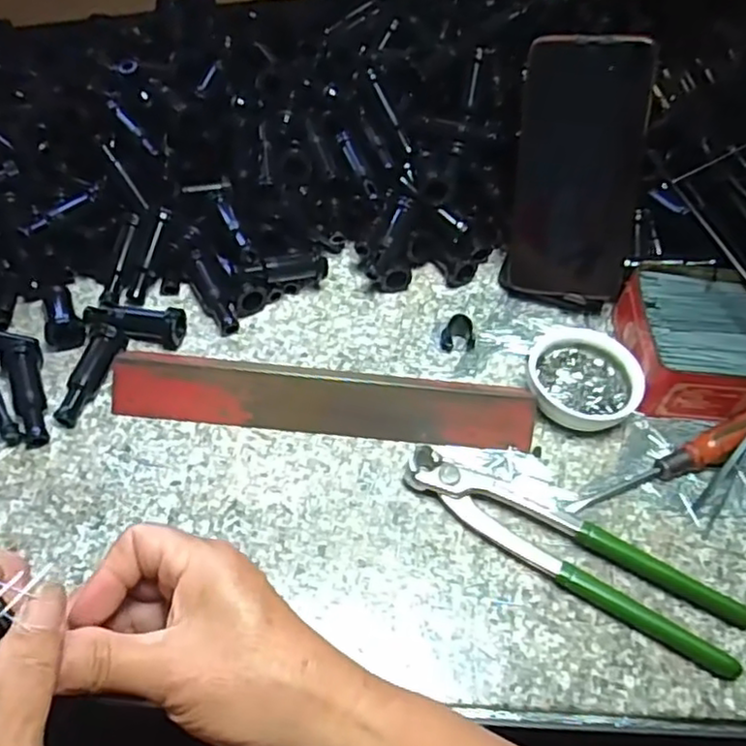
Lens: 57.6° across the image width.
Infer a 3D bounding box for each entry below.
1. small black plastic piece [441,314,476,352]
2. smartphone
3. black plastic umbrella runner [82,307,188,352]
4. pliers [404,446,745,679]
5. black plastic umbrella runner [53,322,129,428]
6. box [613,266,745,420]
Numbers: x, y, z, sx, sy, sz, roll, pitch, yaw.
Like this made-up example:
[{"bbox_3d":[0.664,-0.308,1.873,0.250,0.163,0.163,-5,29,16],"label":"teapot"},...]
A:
[{"bbox_3d":[0.060,-0.027,0.464,0.024,0.021,0.015,4,52,-1],"label":"small black plastic piece"},{"bbox_3d":[0.137,-0.132,0.456,0.079,0.165,0.012,7,28,14],"label":"smartphone"},{"bbox_3d":[-0.157,-0.030,0.445,0.064,0.021,0.024,4,52,-1],"label":"black plastic umbrella runner"},{"bbox_3d":[0.110,0.096,0.379,0.195,0.018,0.043,26,55,15],"label":"pliers"},{"bbox_3d":[-0.175,0.000,0.419,0.019,0.022,0.069,11,52,4],"label":"black plastic umbrella runner"},{"bbox_3d":[0.228,-0.020,0.456,0.113,0.038,0.104,1,52,-3],"label":"box"}]

